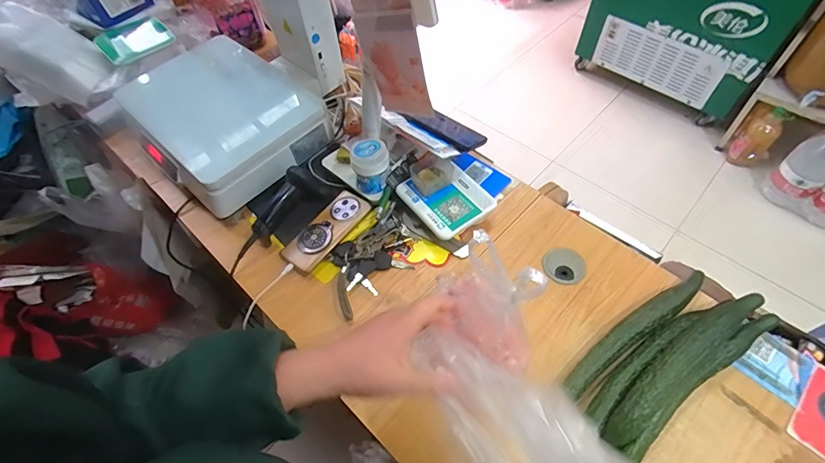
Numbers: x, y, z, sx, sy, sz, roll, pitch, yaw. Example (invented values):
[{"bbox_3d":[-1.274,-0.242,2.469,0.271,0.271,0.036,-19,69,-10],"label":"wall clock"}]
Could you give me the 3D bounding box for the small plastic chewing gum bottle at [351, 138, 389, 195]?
[{"bbox_3d":[-0.070,-0.110,0.700,0.060,0.083,0.057,-14,57,-6],"label":"small plastic chewing gum bottle"}]

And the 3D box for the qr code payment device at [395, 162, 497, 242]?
[{"bbox_3d":[0.055,-0.059,0.691,0.115,0.023,0.134,-34,61,-18],"label":"qr code payment device"}]

